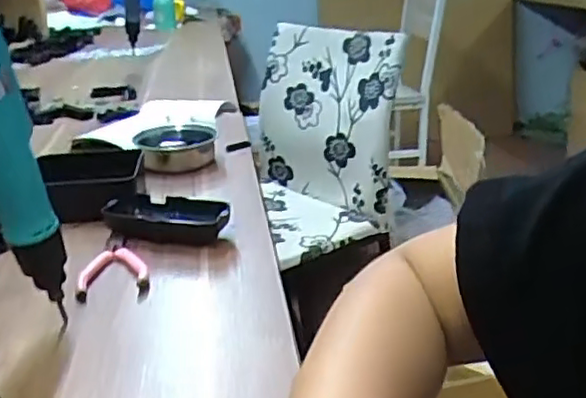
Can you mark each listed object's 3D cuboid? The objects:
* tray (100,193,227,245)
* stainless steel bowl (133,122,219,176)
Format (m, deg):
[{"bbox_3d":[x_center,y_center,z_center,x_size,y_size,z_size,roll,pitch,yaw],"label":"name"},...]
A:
[{"bbox_3d":[-0.114,0.016,0.580,0.114,0.024,0.054,5,23,17],"label":"tray"},{"bbox_3d":[-0.137,-0.059,0.758,0.092,0.040,0.091,-1,22,1],"label":"stainless steel bowl"}]

